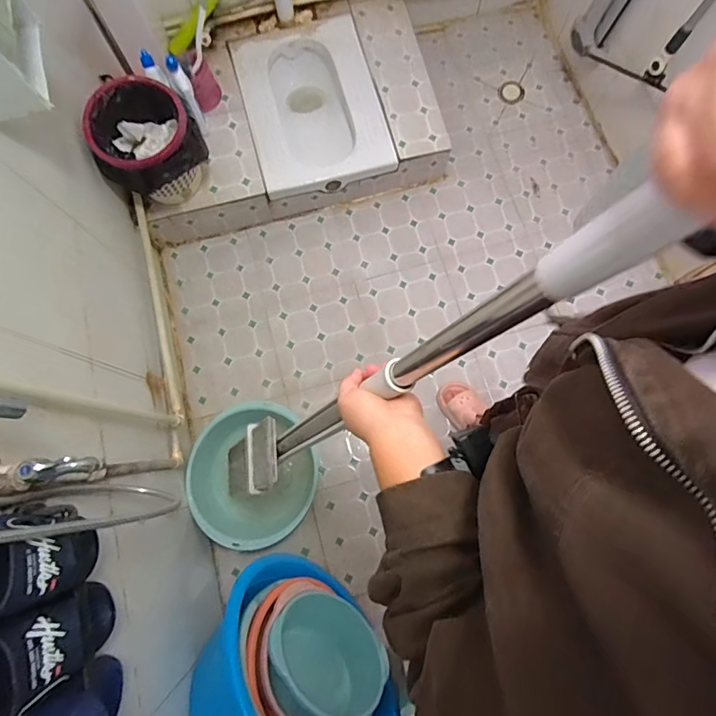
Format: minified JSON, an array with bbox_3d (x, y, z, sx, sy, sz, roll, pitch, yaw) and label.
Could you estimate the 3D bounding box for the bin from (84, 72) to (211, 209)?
[{"bbox_3d":[-0.548,-0.549,1.209,0.241,0.251,0.257,0,77,1],"label":"bin"}]

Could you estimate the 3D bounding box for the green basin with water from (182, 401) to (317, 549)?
[{"bbox_3d":[-0.278,0.312,1.214,0.326,0.160,0.360,-18,77,-3],"label":"green basin with water"}]

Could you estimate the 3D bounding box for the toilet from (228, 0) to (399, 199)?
[{"bbox_3d":[-0.147,-0.799,1.462,0.412,0.193,0.569,-15,77,-2],"label":"toilet"}]

